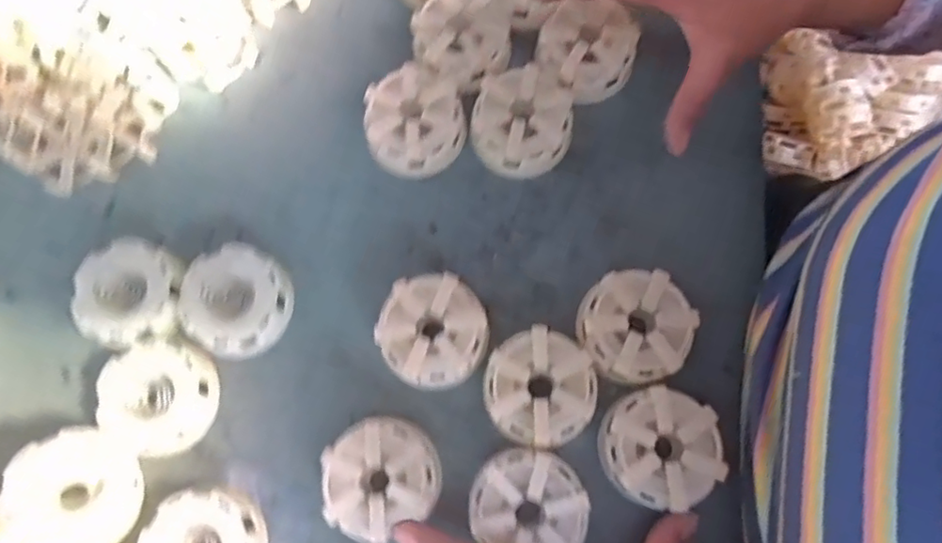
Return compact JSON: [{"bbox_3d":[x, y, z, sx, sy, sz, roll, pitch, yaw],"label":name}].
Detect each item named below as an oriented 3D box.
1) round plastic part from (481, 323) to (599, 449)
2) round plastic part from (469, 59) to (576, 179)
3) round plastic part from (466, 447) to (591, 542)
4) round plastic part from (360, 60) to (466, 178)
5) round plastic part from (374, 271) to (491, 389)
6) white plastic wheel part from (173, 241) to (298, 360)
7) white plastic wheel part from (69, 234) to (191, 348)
[{"bbox_3d":[0.040,0.069,0.351,0.063,0.030,0.064,-1,75,2],"label":"round plastic part"},{"bbox_3d":[0.034,-0.099,0.389,0.063,0.025,0.065,-1,75,2],"label":"round plastic part"},{"bbox_3d":[0.032,0.133,0.336,0.063,0.034,0.059,23,77,8],"label":"round plastic part"},{"bbox_3d":[-0.037,-0.099,0.393,0.064,0.037,0.065,-1,75,2],"label":"round plastic part"},{"bbox_3d":[-0.023,0.037,0.363,0.063,0.031,0.065,-1,75,2],"label":"round plastic part"},{"bbox_3d":[-0.148,0.019,0.375,0.070,0.020,0.065,23,77,8],"label":"white plastic wheel part"},{"bbox_3d":[-0.216,0.015,0.375,0.064,0.017,0.067,-1,75,2],"label":"white plastic wheel part"}]

